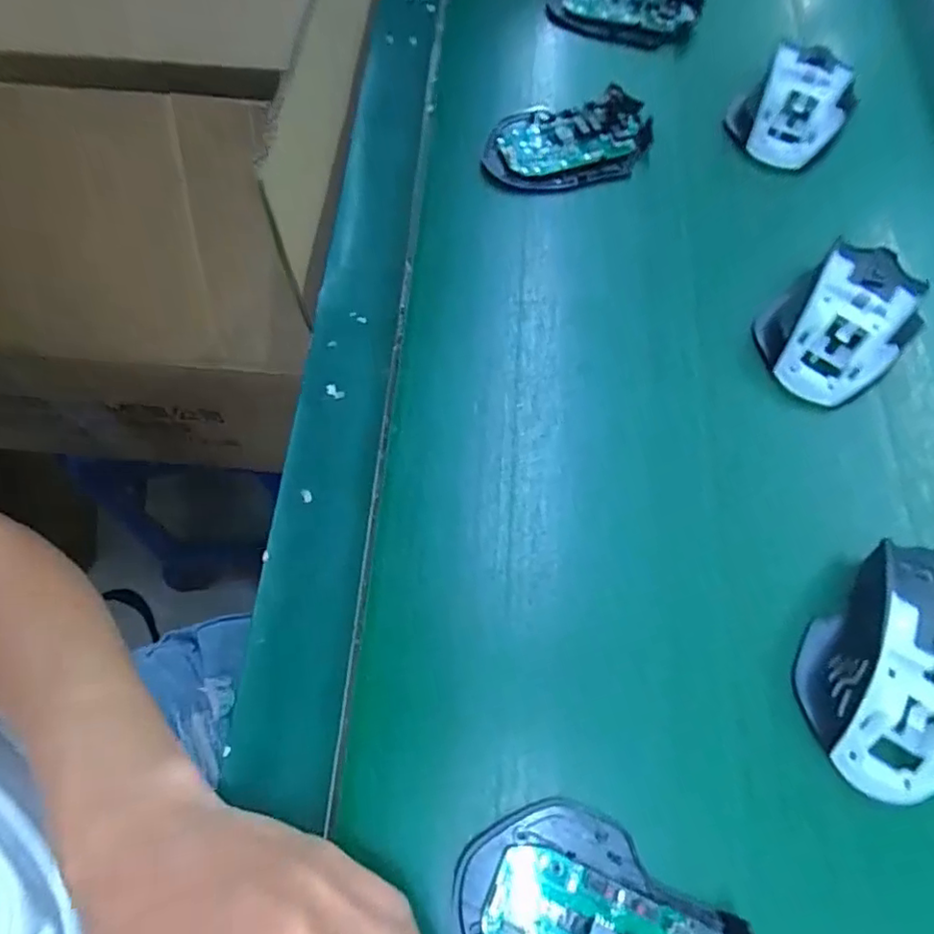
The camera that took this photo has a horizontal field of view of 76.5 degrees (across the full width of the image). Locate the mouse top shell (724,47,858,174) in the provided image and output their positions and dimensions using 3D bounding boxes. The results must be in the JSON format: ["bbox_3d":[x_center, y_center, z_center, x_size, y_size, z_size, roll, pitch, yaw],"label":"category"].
[{"bbox_3d":[0.223,-0.248,0.407,0.069,0.038,0.069,38,74,13],"label":"mouse top shell"}]

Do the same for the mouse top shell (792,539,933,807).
[{"bbox_3d":[0.201,0.091,0.274,0.075,0.049,0.116,32,73,12],"label":"mouse top shell"}]

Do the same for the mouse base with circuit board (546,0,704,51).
[{"bbox_3d":[0.123,-0.360,0.461,0.116,0.017,0.065,9,67,2],"label":"mouse base with circuit board"}]

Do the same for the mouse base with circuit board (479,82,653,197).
[{"bbox_3d":[0.069,-0.221,0.399,0.113,0.017,0.063,-12,70,-4],"label":"mouse base with circuit board"}]

